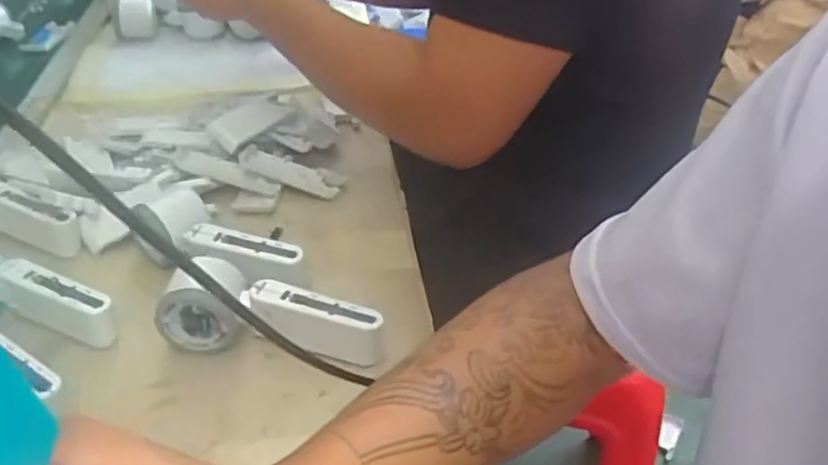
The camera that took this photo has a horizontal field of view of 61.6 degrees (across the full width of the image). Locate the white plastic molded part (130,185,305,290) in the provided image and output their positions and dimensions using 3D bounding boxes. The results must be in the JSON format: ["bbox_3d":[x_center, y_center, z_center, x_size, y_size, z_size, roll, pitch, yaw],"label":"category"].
[{"bbox_3d":[-0.163,0.007,0.593,0.155,0.049,0.059,19,40,24],"label":"white plastic molded part"}]

